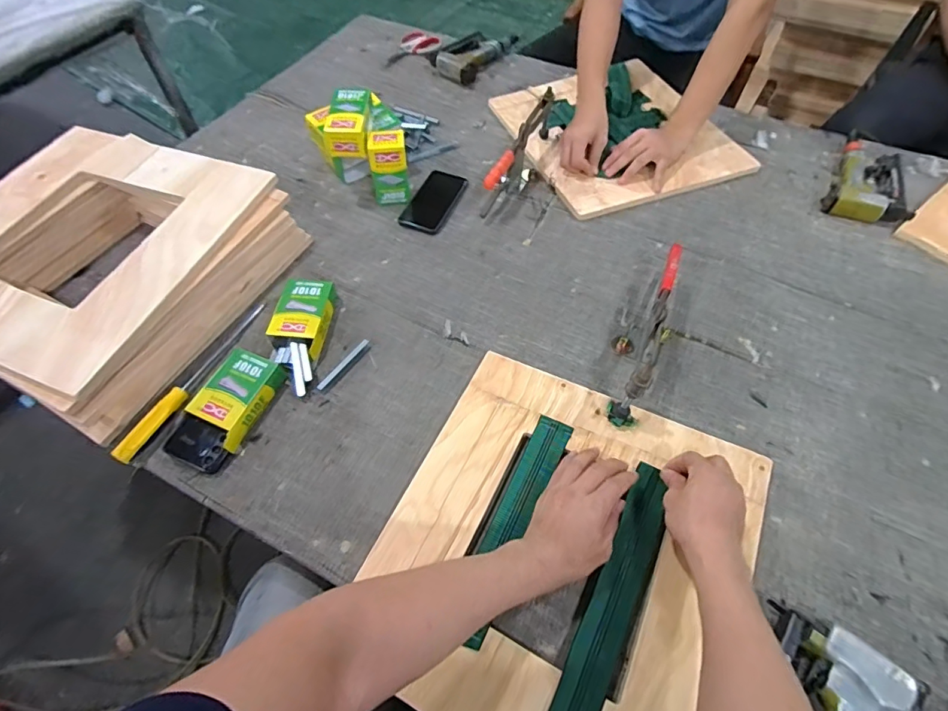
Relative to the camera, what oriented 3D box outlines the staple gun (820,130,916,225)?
[{"bbox_3d":[0.753,-0.333,0.894,0.132,0.052,0.260,29,62,17],"label":"staple gun"}]

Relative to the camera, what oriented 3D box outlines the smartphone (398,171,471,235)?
[{"bbox_3d":[-0.074,-0.295,0.911,0.085,0.007,0.169,18,59,11],"label":"smartphone"}]

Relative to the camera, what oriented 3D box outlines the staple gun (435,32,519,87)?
[{"bbox_3d":[-0.003,-0.740,1.177,0.127,0.038,0.230,31,63,18],"label":"staple gun"}]

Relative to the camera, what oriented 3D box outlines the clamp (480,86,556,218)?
[{"bbox_3d":[0.087,-0.385,0.908,0.040,0.106,0.277,23,60,14],"label":"clamp"}]

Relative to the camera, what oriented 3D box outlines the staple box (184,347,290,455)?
[{"bbox_3d":[-0.333,0.056,0.666,0.086,0.036,0.130,20,60,12],"label":"staple box"}]

